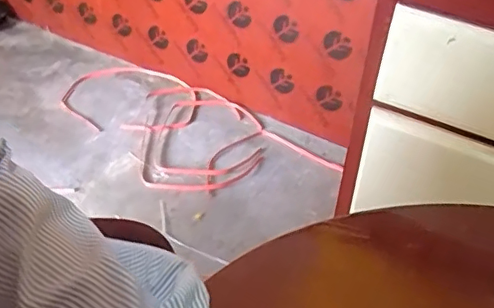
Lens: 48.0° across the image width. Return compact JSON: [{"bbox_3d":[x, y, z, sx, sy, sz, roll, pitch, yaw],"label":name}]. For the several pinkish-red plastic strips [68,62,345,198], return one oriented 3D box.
[{"bbox_3d":[-0.183,-0.071,1.441,0.763,0.026,0.368,34,49,32],"label":"several pinkish-red plastic strips"}]

